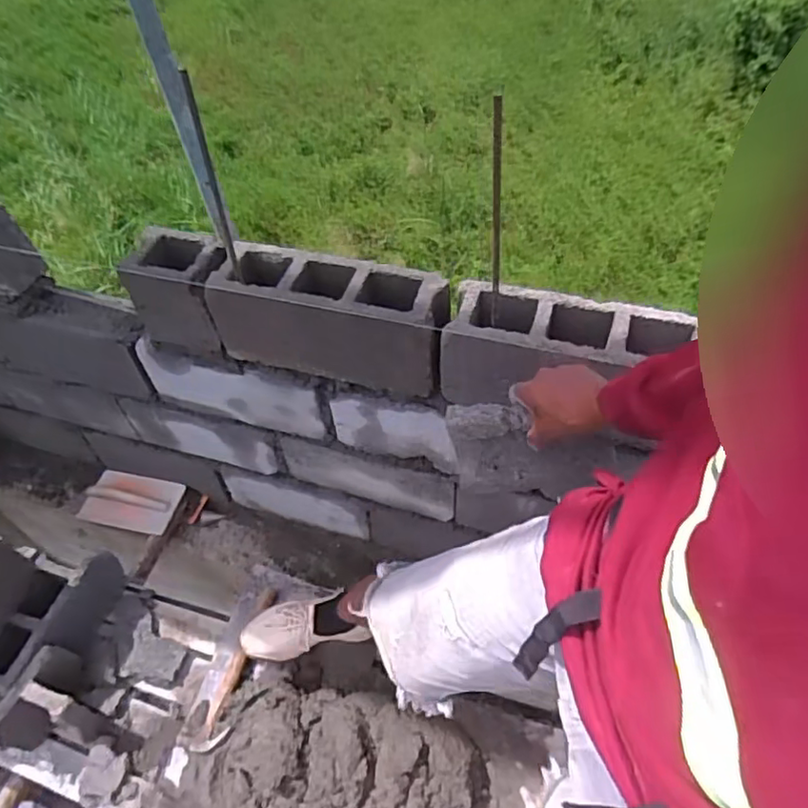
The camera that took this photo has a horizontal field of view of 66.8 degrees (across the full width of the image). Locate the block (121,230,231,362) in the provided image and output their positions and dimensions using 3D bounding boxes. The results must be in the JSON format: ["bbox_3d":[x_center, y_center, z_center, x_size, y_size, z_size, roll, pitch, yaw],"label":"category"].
[{"bbox_3d":[-0.418,-0.214,1.198,0.196,0.214,0.129,16,54,17],"label":"block"}]

